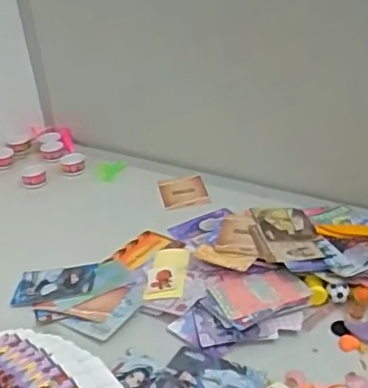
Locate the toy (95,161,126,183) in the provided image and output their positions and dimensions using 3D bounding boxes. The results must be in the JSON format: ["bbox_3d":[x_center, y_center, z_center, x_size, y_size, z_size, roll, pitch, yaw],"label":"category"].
[{"bbox_3d":[-0.109,-0.034,0.837,0.046,0.018,0.037,-9,29,-8],"label":"toy"}]

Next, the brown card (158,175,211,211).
[{"bbox_3d":[0.001,-0.002,0.779,0.065,0.008,0.080,-11,30,-8],"label":"brown card"}]

